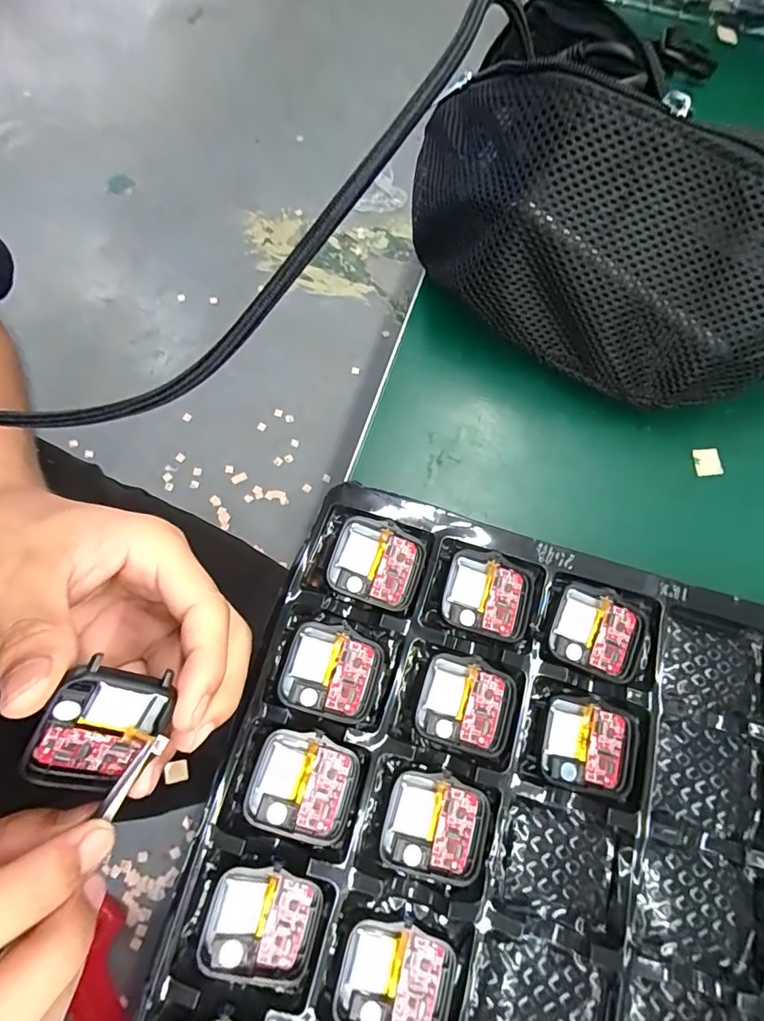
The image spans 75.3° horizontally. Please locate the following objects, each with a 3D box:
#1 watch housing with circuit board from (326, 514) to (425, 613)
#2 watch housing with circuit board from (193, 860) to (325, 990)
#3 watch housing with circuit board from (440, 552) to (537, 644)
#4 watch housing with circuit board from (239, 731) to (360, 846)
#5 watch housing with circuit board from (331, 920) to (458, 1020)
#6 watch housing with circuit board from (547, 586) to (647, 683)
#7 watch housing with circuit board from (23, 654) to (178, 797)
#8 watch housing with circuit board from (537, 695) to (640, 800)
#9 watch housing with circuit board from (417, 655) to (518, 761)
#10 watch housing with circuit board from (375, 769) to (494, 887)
[{"bbox_3d":[-0.003,0.024,0.230,0.041,0.006,0.037,18,73,0],"label":"watch housing with circuit board"},{"bbox_3d":[-0.046,0.158,0.191,0.042,0.010,0.038,16,73,3],"label":"watch housing with circuit board"},{"bbox_3d":[0.051,0.040,0.234,0.041,0.007,0.038,18,73,0],"label":"watch housing with circuit board"},{"bbox_3d":[-0.032,0.112,0.202,0.042,0.007,0.036,19,73,1],"label":"watch housing with circuit board"},{"bbox_3d":[0.006,0.178,0.187,0.042,0.005,0.036,19,73,1],"label":"watch housing with circuit board"},{"bbox_3d":[0.100,0.057,0.229,0.040,0.005,0.036,22,73,1],"label":"watch housing with circuit board"},{"bbox_3d":[-0.094,0.071,0.163,0.034,0.008,0.045,34,95,-28],"label":"watch housing with circuit board"},{"bbox_3d":[0.091,0.103,0.217,0.042,0.005,0.037,19,73,1],"label":"watch housing with circuit board"},{"bbox_3d":[0.038,0.086,0.219,0.042,0.005,0.037,18,73,0],"label":"watch housing with circuit board"},{"bbox_3d":[0.023,0.131,0.205,0.042,0.005,0.038,17,73,0],"label":"watch housing with circuit board"}]

